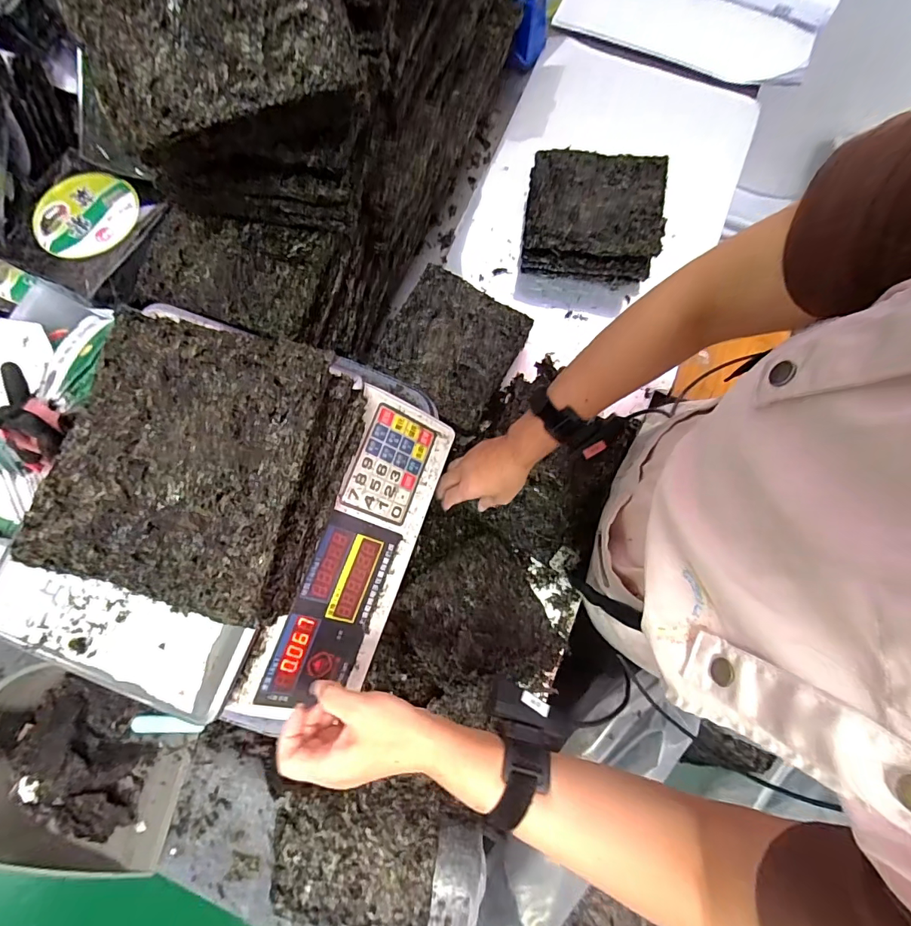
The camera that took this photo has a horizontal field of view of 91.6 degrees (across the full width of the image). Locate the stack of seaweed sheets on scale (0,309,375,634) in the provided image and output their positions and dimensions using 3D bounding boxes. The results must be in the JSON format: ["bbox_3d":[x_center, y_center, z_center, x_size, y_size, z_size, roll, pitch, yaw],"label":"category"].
[{"bbox_3d":[-0.194,0.000,0.348,0.186,0.073,0.196,14,79,3],"label":"stack of seaweed sheets on scale"}]

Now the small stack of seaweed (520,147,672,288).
[{"bbox_3d":[0.218,-0.400,0.714,0.208,0.075,0.184,5,79,1],"label":"small stack of seaweed"}]

